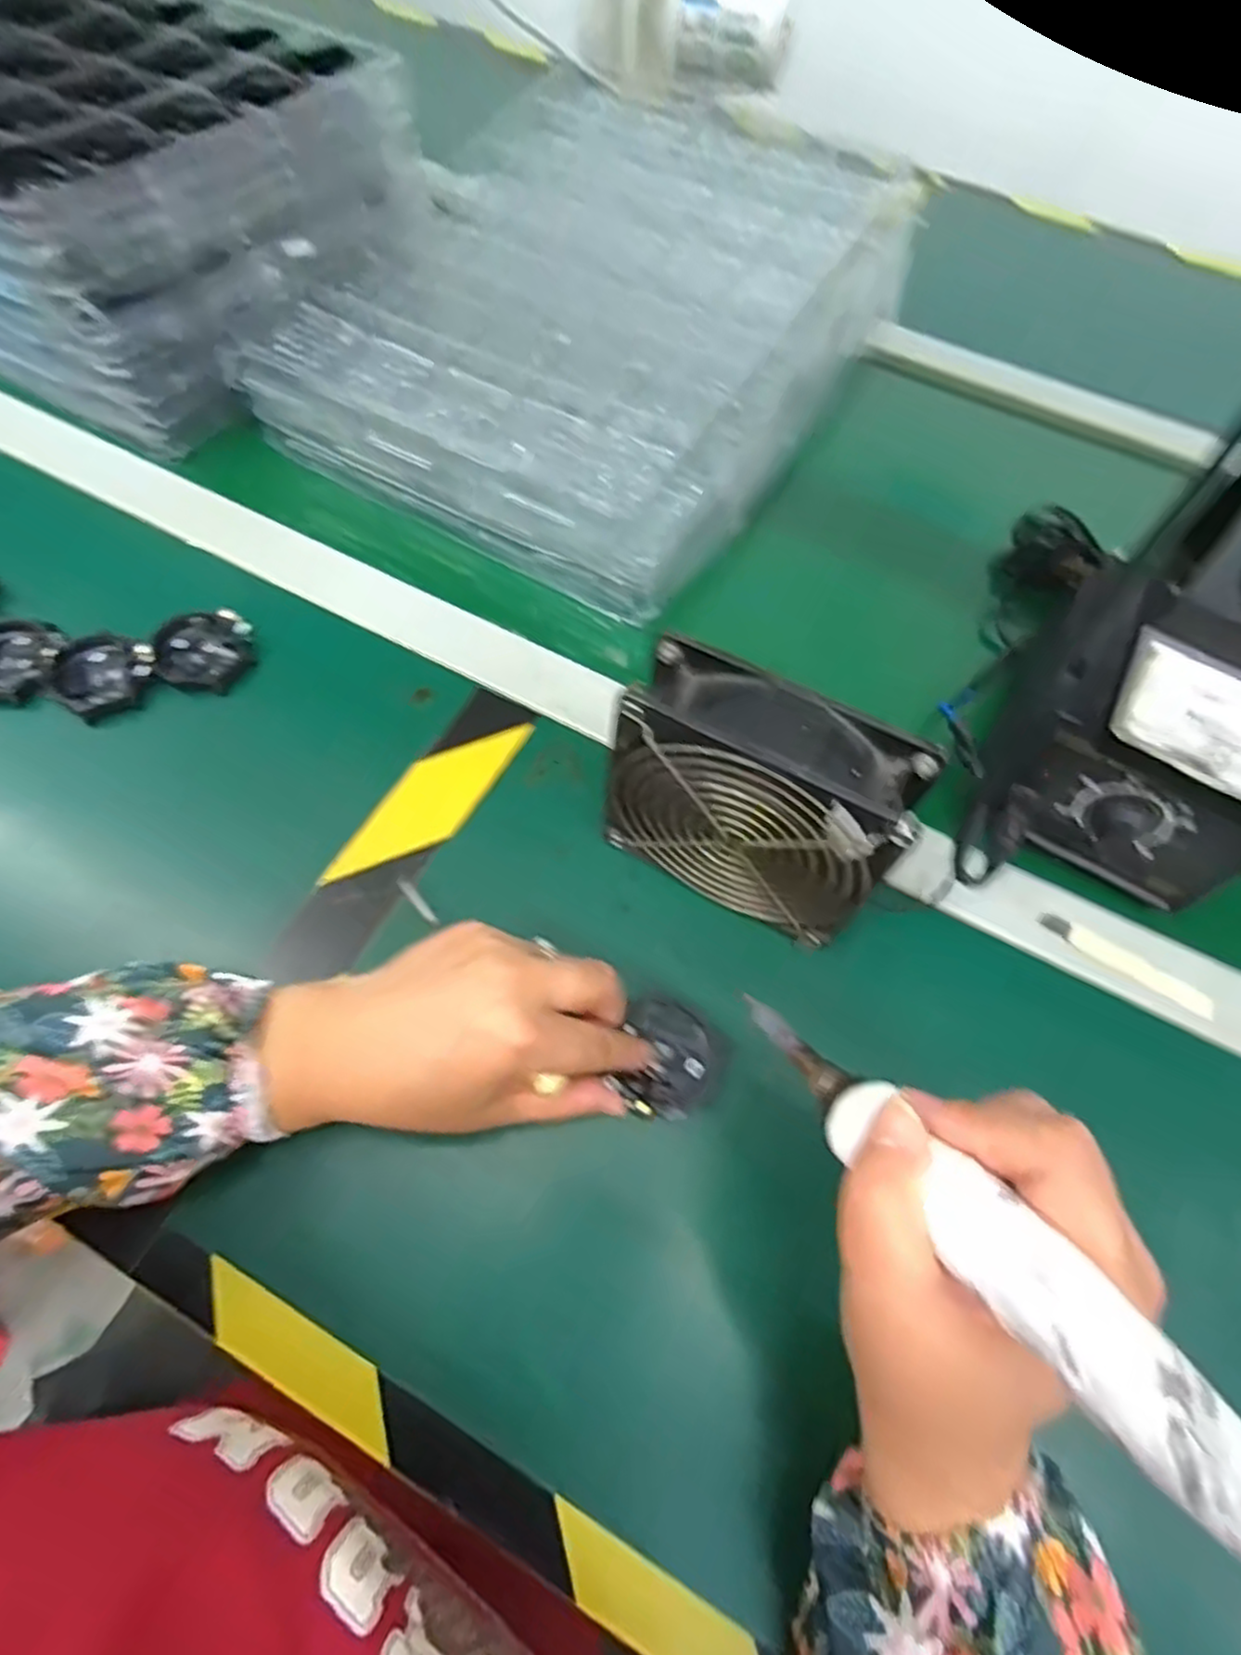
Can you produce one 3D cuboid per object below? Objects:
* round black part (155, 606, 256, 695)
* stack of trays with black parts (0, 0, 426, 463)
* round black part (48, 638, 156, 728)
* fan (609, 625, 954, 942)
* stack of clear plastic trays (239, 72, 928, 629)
[{"bbox_3d":[-0.234,-0.099,0.414,0.050,0.020,0.044,1,61,-2],"label":"round black part"},{"bbox_3d":[-0.425,-0.506,0.557,0.506,0.125,0.325,32,65,14],"label":"stack of trays with black parts"},{"bbox_3d":[-0.280,-0.084,0.402,0.050,0.014,0.050,1,61,-2],"label":"round black part"},{"bbox_3d":[0.056,-0.009,0.318,0.119,0.115,0.052,25,63,10],"label":"fan"},{"bbox_3d":[-0.013,-0.378,0.545,0.333,0.078,0.442,27,64,11],"label":"stack of clear plastic trays"}]

